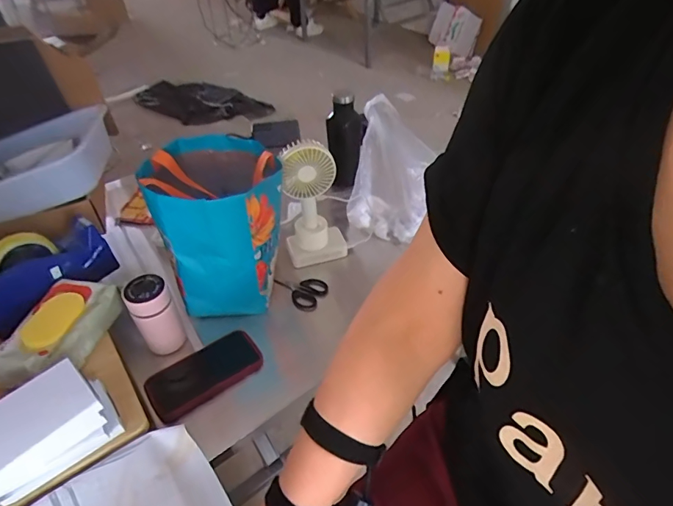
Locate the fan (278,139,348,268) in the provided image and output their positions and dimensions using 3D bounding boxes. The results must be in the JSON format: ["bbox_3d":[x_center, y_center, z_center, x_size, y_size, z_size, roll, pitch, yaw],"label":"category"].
[{"bbox_3d":[-0.046,-0.099,0.832,0.114,0.260,0.090,-12,40,-11],"label":"fan"}]

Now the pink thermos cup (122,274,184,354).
[{"bbox_3d":[-0.284,0.104,0.694,0.059,0.137,0.057,-1,42,1],"label":"pink thermos cup"}]

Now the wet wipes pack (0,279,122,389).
[{"bbox_3d":[-0.404,0.115,0.642,0.106,0.054,0.168,4,41,6],"label":"wet wipes pack"}]

